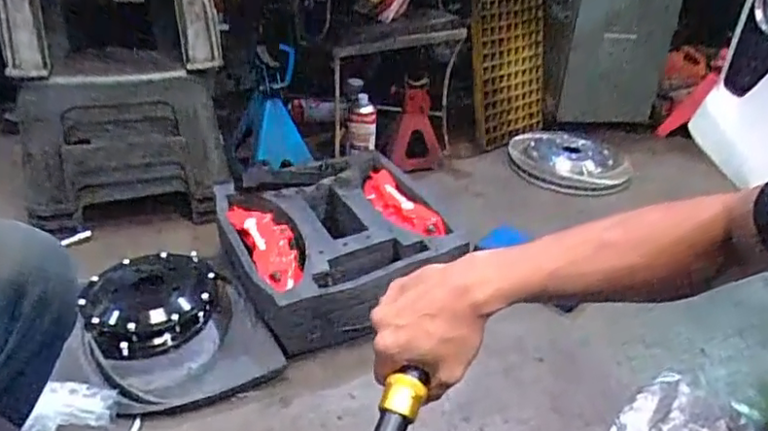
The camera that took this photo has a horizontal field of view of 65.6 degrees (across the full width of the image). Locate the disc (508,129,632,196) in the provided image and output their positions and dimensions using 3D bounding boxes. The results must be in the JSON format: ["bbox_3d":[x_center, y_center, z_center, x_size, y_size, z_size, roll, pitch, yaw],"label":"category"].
[{"bbox_3d":[0.570,-0.179,1.854,0.352,0.066,0.338,3,33,-2],"label":"disc"}]

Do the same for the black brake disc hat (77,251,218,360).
[{"bbox_3d":[-0.449,0.154,1.150,0.240,0.047,0.242,-18,39,-30],"label":"black brake disc hat"}]

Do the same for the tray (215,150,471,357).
[{"bbox_3d":[-0.102,0.059,1.231,0.408,0.162,0.398,-15,37,-26],"label":"tray"}]

